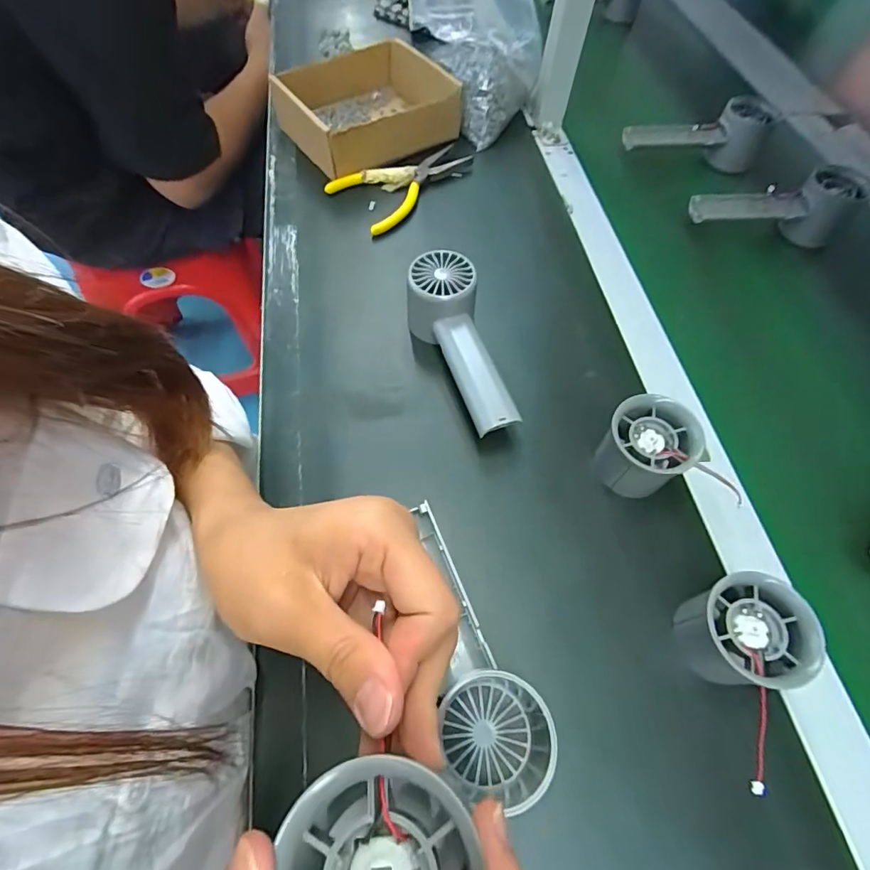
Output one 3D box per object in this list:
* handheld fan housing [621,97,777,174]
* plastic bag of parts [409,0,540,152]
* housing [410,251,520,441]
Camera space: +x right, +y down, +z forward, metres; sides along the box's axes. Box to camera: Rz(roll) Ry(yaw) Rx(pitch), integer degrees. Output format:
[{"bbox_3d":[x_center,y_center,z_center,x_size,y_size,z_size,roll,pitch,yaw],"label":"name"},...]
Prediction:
[{"bbox_3d":[0.290,-0.337,0.549,0.159,0.056,0.057,0,60,-1],"label":"handheld fan housing"},{"bbox_3d":[0.038,-0.455,0.518,0.160,0.195,0.157,6,60,3],"label":"plastic bag of parts"},{"bbox_3d":[0.016,-0.066,0.372,0.054,0.054,0.151,-11,61,-7],"label":"housing"}]

